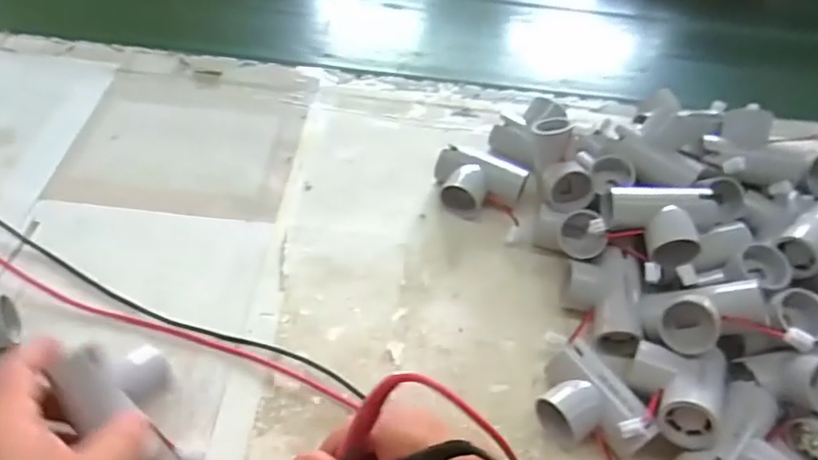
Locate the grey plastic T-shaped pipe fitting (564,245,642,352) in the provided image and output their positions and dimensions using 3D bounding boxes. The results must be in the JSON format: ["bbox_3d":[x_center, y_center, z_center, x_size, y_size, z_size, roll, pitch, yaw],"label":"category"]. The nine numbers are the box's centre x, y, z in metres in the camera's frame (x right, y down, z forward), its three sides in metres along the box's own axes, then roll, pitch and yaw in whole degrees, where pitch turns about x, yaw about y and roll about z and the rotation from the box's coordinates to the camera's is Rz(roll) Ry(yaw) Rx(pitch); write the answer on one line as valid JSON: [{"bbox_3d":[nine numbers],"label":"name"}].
[{"bbox_3d":[0.140,0.051,0.436,0.048,0.038,0.072,8,51,2],"label":"grey plastic T-shaped pipe fitting"}]

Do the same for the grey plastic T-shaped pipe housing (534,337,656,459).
[{"bbox_3d":[0.115,0.112,0.382,0.056,0.038,0.075,-27,58,-23],"label":"grey plastic T-shaped pipe housing"}]

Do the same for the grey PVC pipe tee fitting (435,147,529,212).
[{"bbox_3d":[0.057,-0.036,0.493,0.073,0.034,0.043,14,51,7],"label":"grey PVC pipe tee fitting"}]

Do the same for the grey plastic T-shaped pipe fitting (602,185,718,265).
[{"bbox_3d":[0.181,-0.007,0.428,0.075,0.030,0.045,10,52,3],"label":"grey plastic T-shaped pipe fitting"}]

